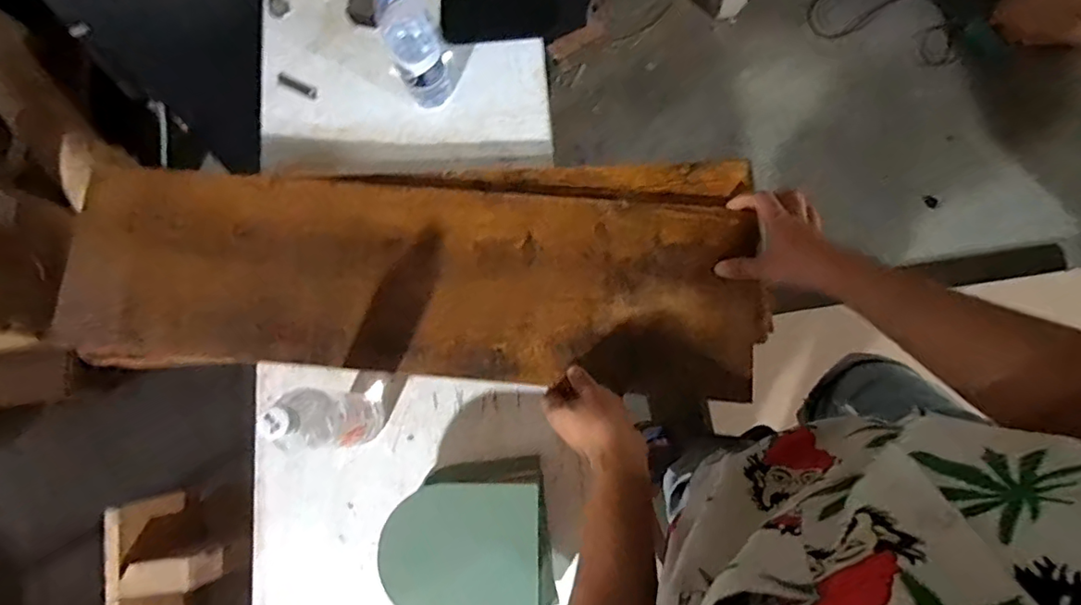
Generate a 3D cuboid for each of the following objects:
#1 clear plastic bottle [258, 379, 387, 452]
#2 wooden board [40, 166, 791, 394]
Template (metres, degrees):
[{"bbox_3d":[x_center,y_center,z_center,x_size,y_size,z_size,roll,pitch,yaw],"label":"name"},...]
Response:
[{"bbox_3d":[-0.225,0.120,0.598,0.057,0.237,0.070,-4,79,-2],"label":"clear plastic bottle"},{"bbox_3d":[-0.162,-0.041,0.677,0.834,0.040,0.276,1,79,2],"label":"wooden board"}]

